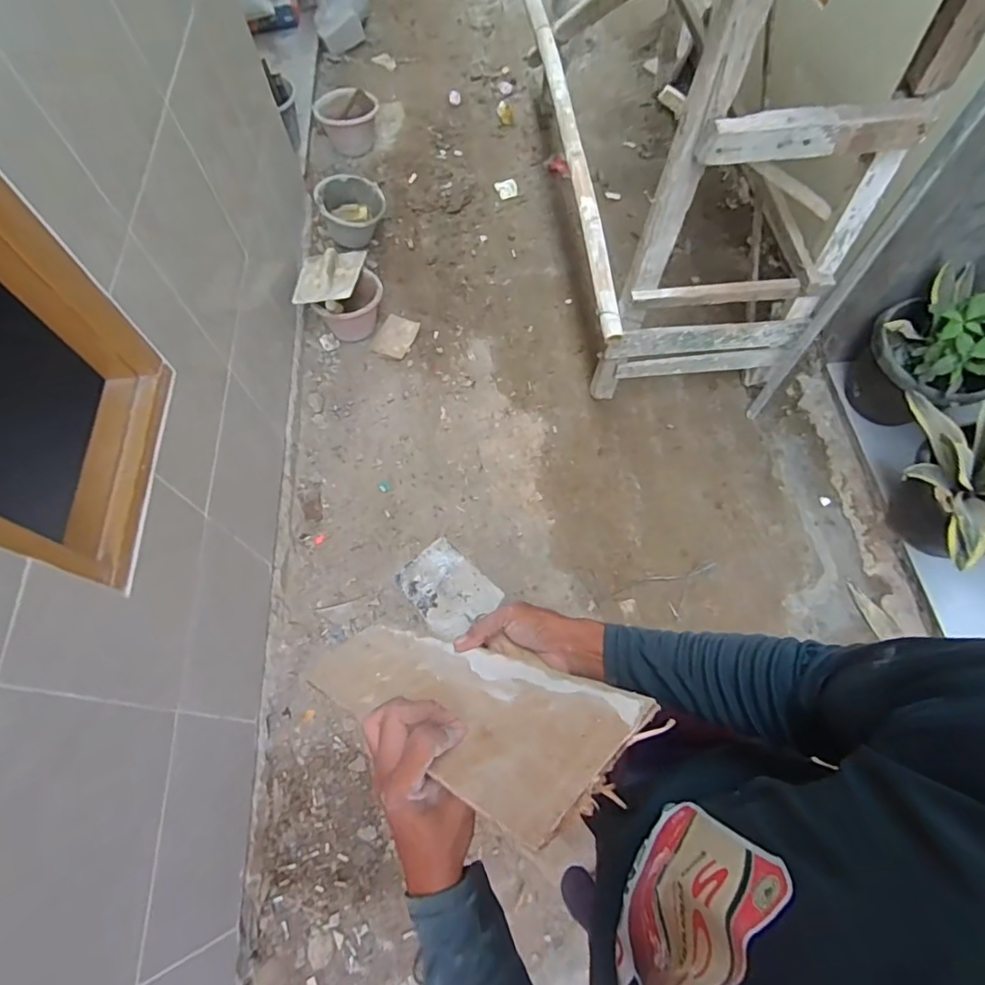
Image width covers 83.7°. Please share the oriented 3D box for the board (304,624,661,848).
[{"bbox_3d":[-0.057,0.186,0.526,0.122,0.449,0.008,-31,104,-32],"label":"board"}]

